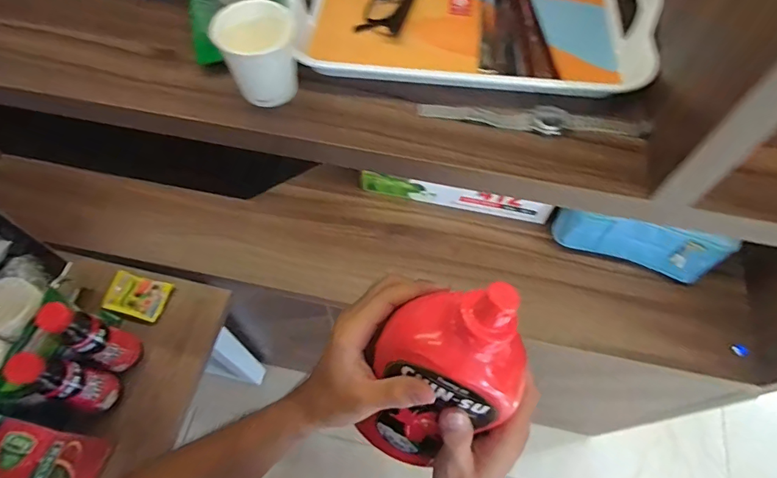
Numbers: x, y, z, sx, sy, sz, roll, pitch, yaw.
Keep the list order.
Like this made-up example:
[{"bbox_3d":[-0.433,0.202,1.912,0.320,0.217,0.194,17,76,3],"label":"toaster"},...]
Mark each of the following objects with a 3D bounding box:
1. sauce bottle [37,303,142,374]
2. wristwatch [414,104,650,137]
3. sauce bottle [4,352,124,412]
[{"bbox_3d":[-0.402,0.138,0.649,0.045,0.187,0.054,21,64,10],"label":"sauce bottle"},{"bbox_3d":[0.138,-0.112,0.445,0.213,0.009,0.026,7,62,3],"label":"wristwatch"},{"bbox_3d":[-0.418,0.192,0.630,0.041,0.189,0.050,22,64,10],"label":"sauce bottle"}]

